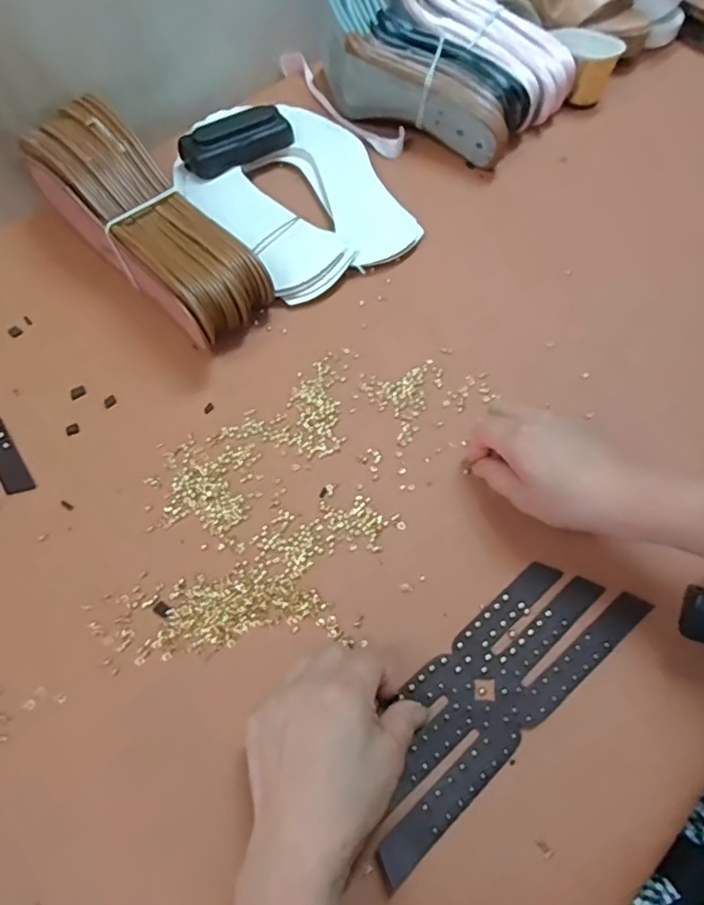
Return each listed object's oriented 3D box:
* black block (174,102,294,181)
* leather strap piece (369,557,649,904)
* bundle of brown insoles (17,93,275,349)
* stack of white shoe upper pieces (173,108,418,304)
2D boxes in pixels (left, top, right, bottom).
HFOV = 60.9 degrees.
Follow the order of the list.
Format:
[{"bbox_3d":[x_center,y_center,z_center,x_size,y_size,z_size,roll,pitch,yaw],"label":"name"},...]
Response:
[{"bbox_3d":[-0.112,-0.298,0.577,0.103,0.028,0.045,-31,67,-17],"label":"black block"},{"bbox_3d":[0.086,0.143,0.366,0.218,0.005,0.070,-36,64,-21],"label":"leather strap piece"},{"bbox_3d":[-0.168,-0.185,0.496,0.079,0.086,0.238,-40,69,-20],"label":"bundle of brown insoles"},{"bbox_3d":[-0.059,-0.249,0.567,0.167,0.024,0.241,-27,66,-15],"label":"stack of white shoe upper pieces"}]

